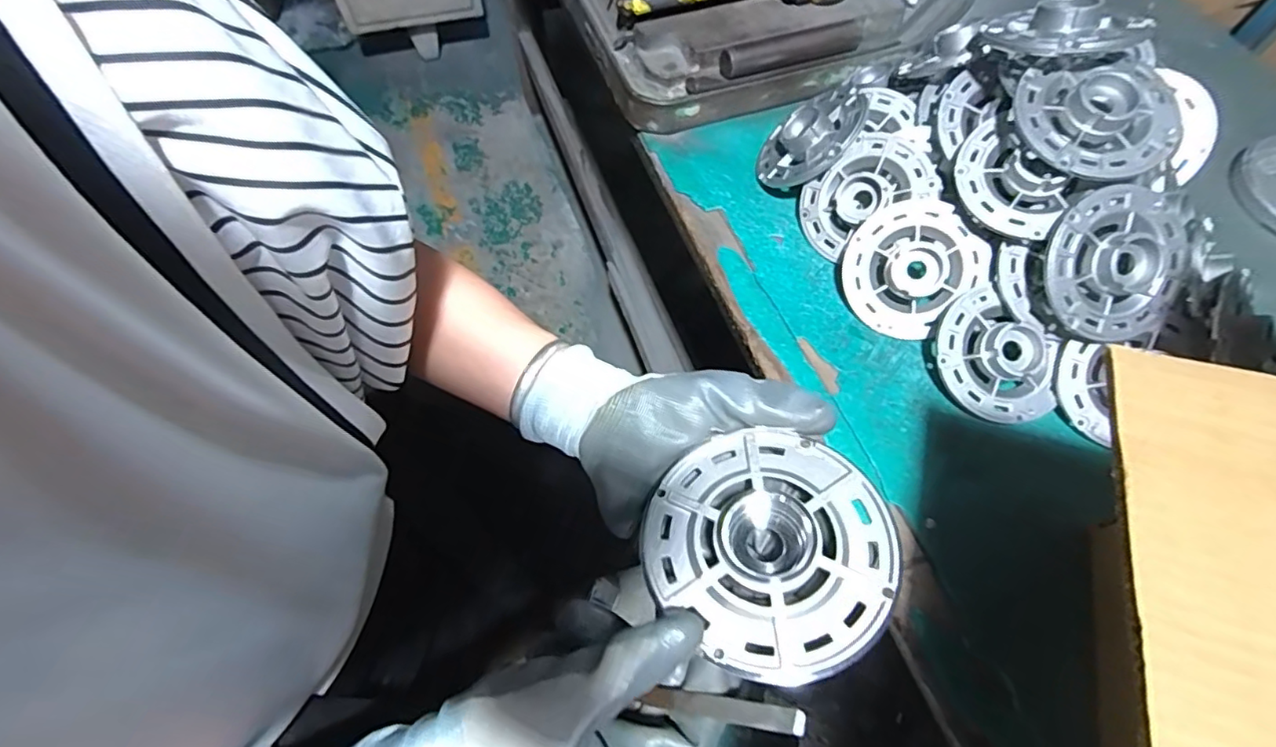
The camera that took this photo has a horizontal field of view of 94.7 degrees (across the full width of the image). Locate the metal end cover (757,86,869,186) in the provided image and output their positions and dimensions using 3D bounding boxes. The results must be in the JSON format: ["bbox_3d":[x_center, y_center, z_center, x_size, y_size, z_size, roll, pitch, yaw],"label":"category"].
[{"bbox_3d":[0.155,-0.220,0.546,0.102,0.026,0.096,-2,66,46],"label":"metal end cover"}]

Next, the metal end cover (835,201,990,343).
[{"bbox_3d":[0.220,-0.086,0.478,0.097,0.018,0.105,38,104,7],"label":"metal end cover"}]

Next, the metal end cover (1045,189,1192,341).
[{"bbox_3d":[0.352,-0.079,0.426,0.109,0.021,0.108,25,95,-8],"label":"metal end cover"}]

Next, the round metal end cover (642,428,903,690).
[{"bbox_3d":[0.058,0.076,0.262,0.102,0.021,0.105,1,63,-1],"label":"round metal end cover"}]

